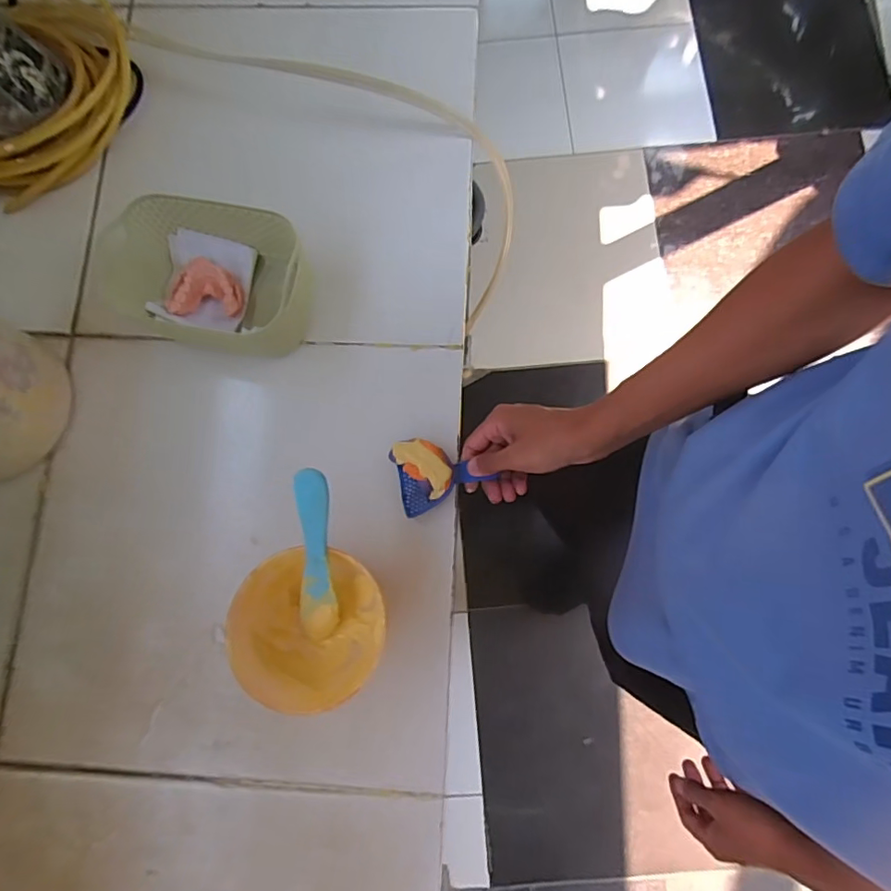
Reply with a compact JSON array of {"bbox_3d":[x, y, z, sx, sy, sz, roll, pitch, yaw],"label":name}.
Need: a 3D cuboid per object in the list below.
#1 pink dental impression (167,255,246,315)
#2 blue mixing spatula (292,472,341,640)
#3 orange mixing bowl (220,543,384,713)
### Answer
[{"bbox_3d":[-0.230,-0.151,0.506,0.068,0.022,0.050,0,80,1],"label":"pink dental impression"},{"bbox_3d":[-0.101,0.093,0.411,0.029,0.009,0.177,7,122,2],"label":"blue mixing spatula"},{"bbox_3d":[-0.114,0.151,0.438,0.121,0.081,0.114,0,80,1],"label":"orange mixing bowl"}]

